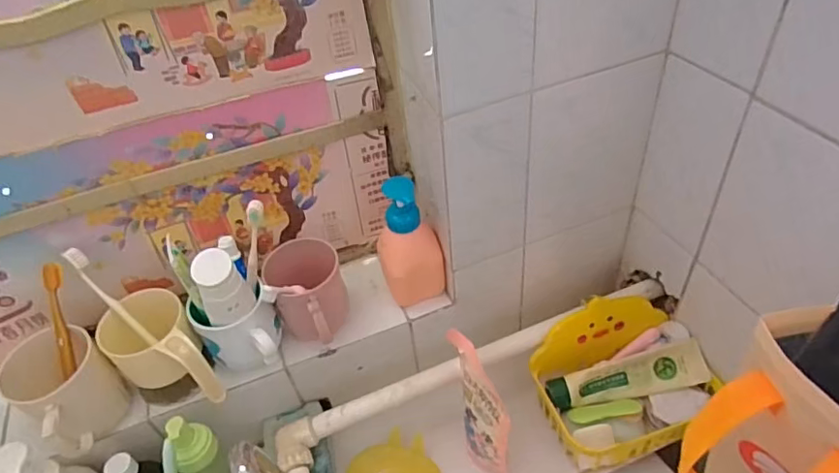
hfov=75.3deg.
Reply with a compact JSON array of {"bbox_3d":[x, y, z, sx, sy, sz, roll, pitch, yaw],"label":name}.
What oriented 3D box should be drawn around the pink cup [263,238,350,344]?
[{"bbox_3d":[-0.121,0.071,0.614,0.078,0.093,0.105,-21,45,-15],"label":"pink cup"}]

